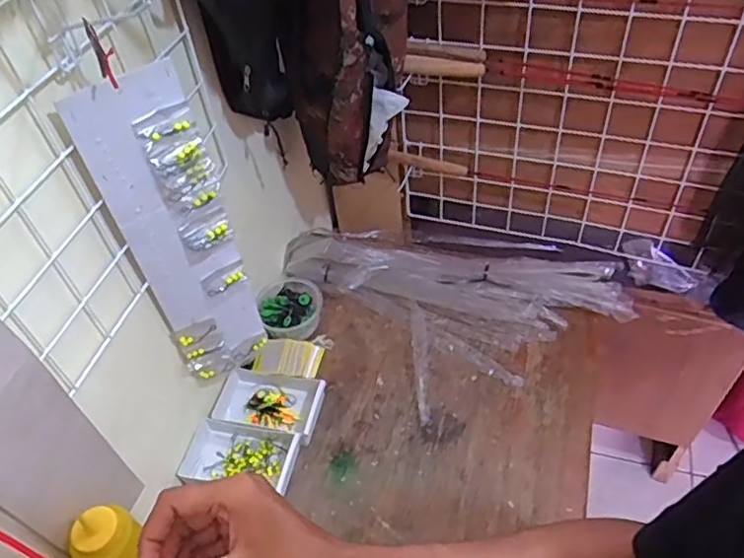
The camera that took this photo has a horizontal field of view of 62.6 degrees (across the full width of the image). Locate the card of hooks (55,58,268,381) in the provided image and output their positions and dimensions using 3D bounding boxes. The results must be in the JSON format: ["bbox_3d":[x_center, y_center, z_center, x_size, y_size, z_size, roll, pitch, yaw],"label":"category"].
[{"bbox_3d":[-0.192,-0.028,0.639,0.101,0.393,0.017,-28,51,-18],"label":"card of hooks"}]

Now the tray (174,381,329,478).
[{"bbox_3d":[-0.174,0.231,0.803,0.152,0.029,0.084,6,49,12],"label":"tray"}]

